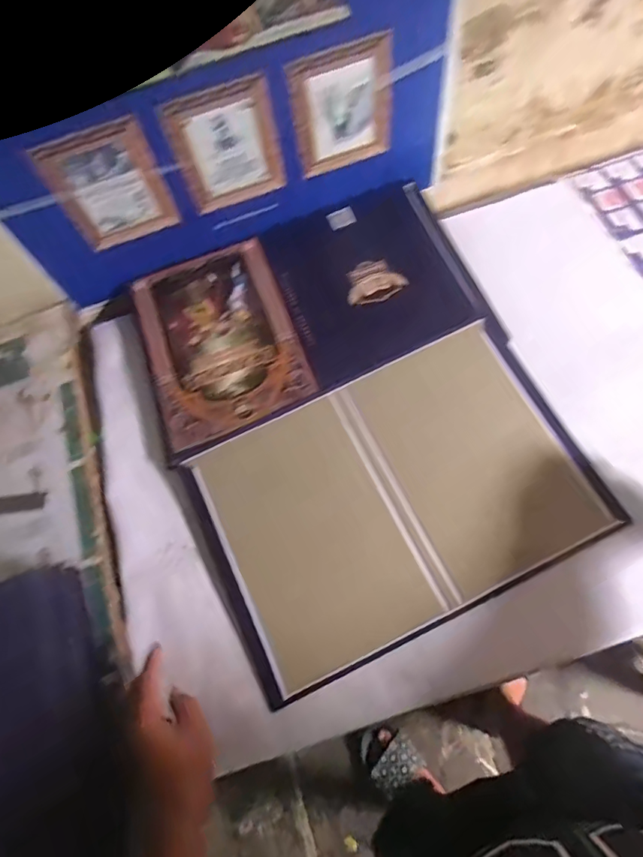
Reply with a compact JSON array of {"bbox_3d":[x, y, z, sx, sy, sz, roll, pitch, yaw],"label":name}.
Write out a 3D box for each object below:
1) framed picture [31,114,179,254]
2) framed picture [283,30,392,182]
[{"bbox_3d":[-0.251,-0.287,0.582,0.119,0.141,0.018,-25,66,-5],"label":"framed picture"},{"bbox_3d":[0.025,-0.392,0.597,0.121,0.137,0.009,-17,61,-1],"label":"framed picture"}]

